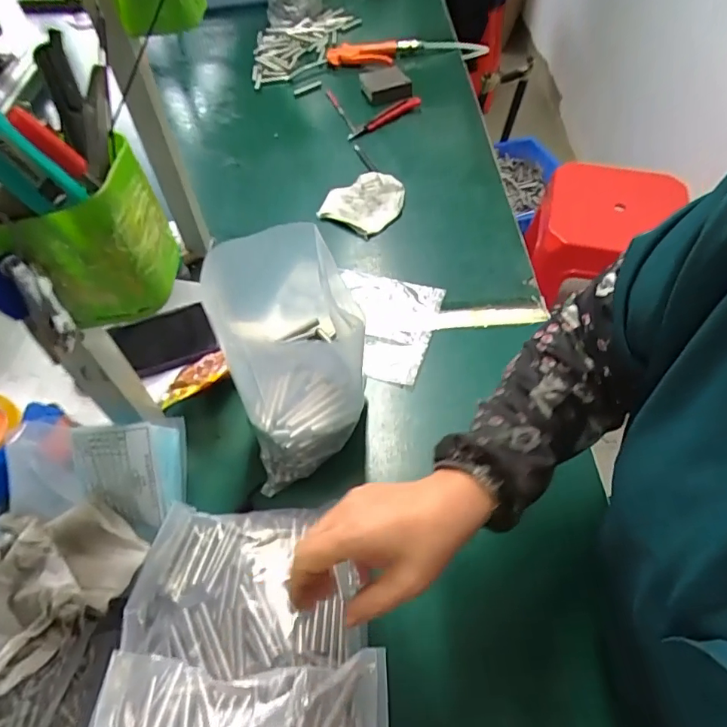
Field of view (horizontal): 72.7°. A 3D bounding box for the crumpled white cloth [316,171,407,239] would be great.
[{"bbox_3d":[0.000,-0.239,0.716,0.095,0.032,0.101,26,58,20],"label":"crumpled white cloth"}]

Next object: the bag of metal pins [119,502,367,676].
[{"bbox_3d":[-0.102,0.185,0.403,0.181,0.036,0.140,-3,53,0],"label":"bag of metal pins"}]

